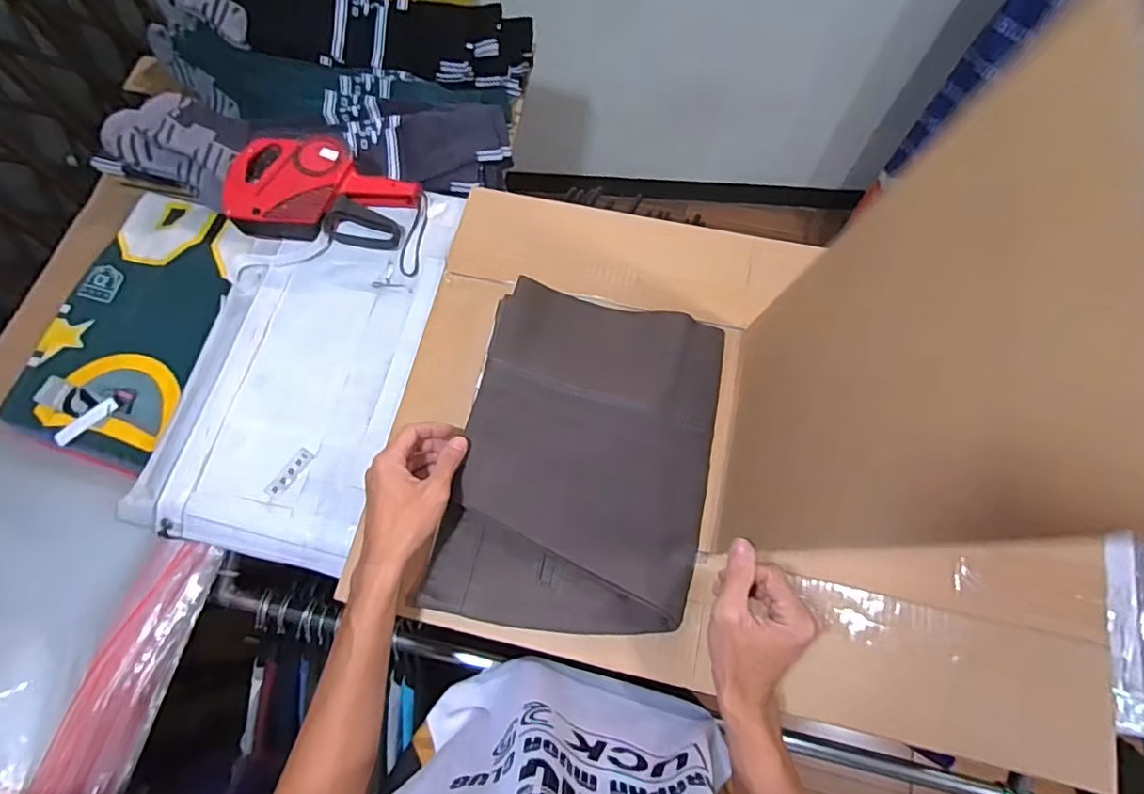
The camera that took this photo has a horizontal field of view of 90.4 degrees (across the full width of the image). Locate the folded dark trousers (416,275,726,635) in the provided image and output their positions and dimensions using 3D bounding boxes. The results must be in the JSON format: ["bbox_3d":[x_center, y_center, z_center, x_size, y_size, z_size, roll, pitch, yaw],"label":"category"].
[{"bbox_3d":[0.013,0.062,0.580,0.252,0.058,0.336,12,72,4],"label":"folded dark trousers"}]

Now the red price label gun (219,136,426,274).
[{"bbox_3d":[-0.298,-0.249,0.707,0.239,0.050,0.131,12,72,4],"label":"red price label gun"}]

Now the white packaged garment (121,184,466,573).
[{"bbox_3d":[-0.311,-0.047,0.664,0.247,0.019,0.446,12,72,4],"label":"white packaged garment"}]

